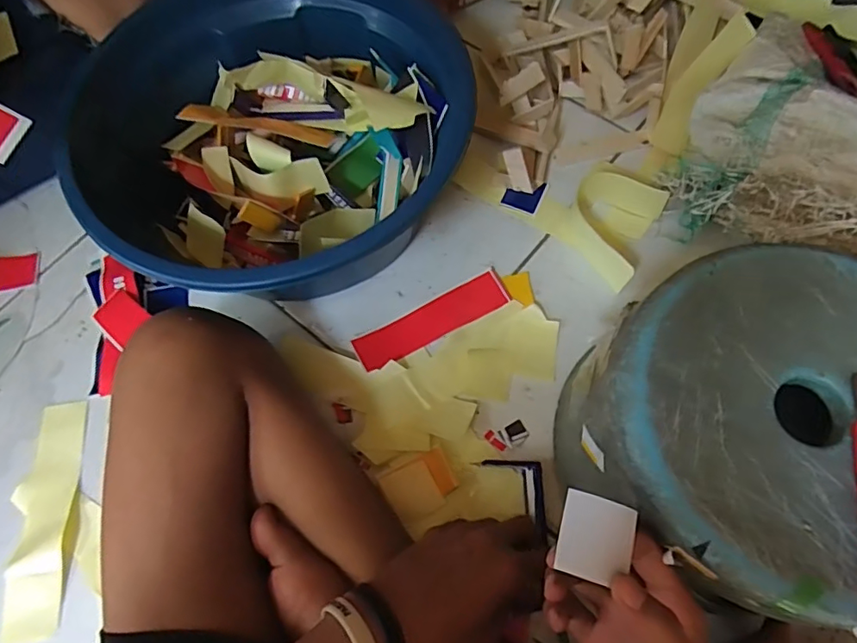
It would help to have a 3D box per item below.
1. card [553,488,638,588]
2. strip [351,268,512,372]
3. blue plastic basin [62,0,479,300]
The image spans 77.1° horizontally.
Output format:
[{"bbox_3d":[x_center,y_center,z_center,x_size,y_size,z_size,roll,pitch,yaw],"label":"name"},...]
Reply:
[{"bbox_3d":[0.091,0.117,0.291,0.039,0.004,0.042,20,64,-1],"label":"card"},{"bbox_3d":[0.004,-0.001,0.526,0.156,0.006,0.041,-28,65,-8],"label":"strip"},{"bbox_3d":[-0.152,-0.159,0.533,0.343,0.168,0.324,-2,68,4],"label":"blue plastic basin"}]

